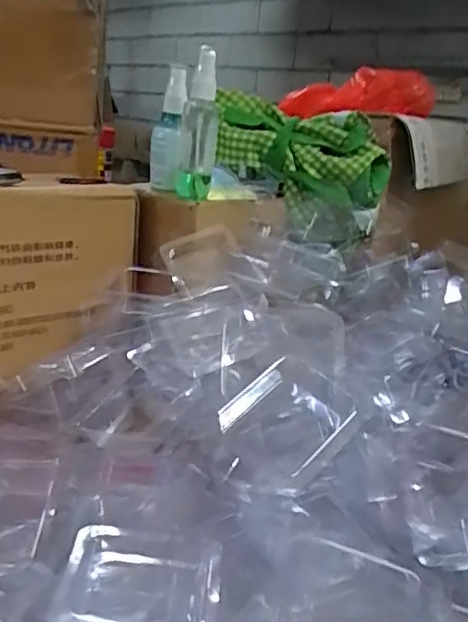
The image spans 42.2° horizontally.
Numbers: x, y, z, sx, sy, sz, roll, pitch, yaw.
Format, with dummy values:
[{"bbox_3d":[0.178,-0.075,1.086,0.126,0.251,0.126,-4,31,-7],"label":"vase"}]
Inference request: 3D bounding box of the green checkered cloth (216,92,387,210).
[{"bbox_3d":[0.073,-0.181,0.683,0.195,0.093,0.095,19,20,32],"label":"green checkered cloth"}]

